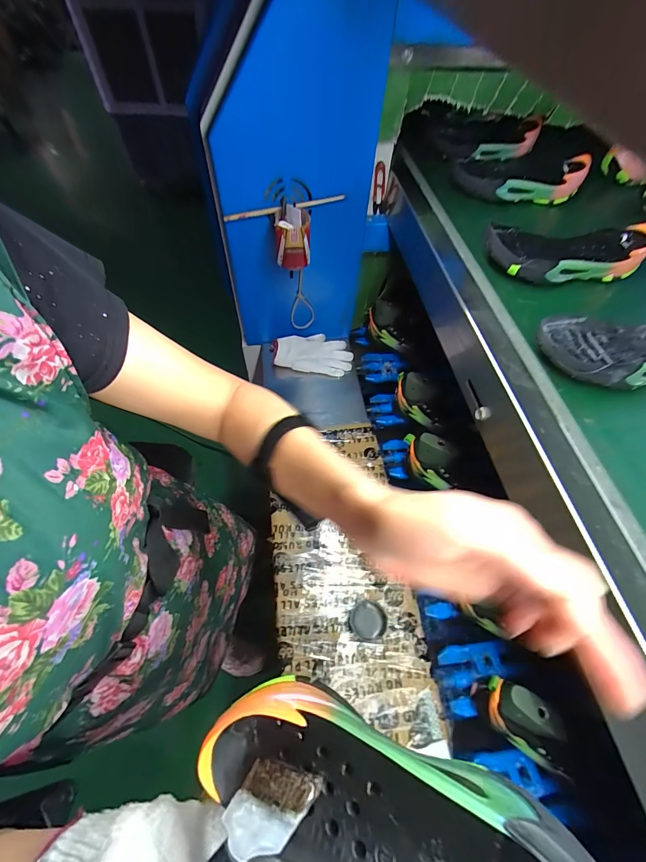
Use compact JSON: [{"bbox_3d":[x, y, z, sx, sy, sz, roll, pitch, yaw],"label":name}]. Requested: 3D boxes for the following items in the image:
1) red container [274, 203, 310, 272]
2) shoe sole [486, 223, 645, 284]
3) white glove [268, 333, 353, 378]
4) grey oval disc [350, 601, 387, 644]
[{"bbox_3d":[-0.057,-0.363,0.661,0.064,0.095,0.064,-4,51,-3],"label":"red container"},{"bbox_3d":[0.340,-0.255,0.492,0.220,0.046,0.095,-9,55,-7],"label":"shoe sole"},{"bbox_3d":[-0.024,-0.201,0.887,0.194,0.024,0.111,9,72,-13],"label":"white glove"},{"bbox_3d":[0.076,0.316,0.578,0.061,0.010,0.057,21,54,16],"label":"grey oval disc"}]

